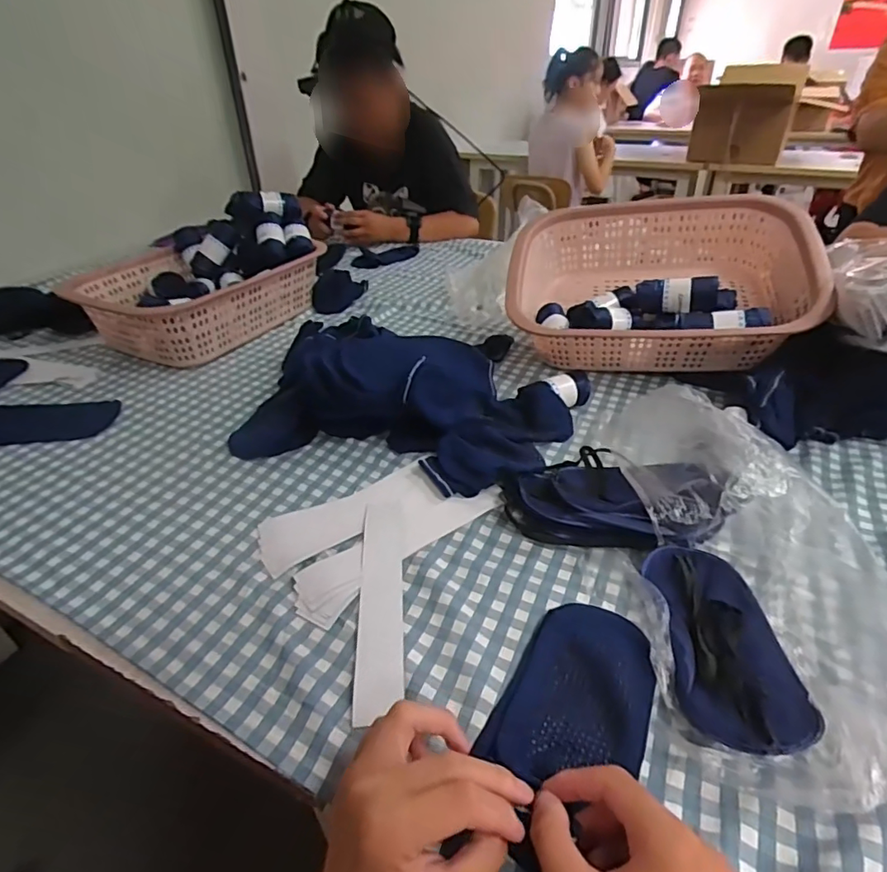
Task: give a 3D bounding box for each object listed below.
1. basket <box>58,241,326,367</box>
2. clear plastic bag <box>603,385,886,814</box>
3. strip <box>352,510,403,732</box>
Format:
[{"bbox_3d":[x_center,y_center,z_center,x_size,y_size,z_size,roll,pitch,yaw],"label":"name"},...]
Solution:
[{"bbox_3d":[-0.402,-0.230,0.875,0.265,0.104,0.331,15,38,21],"label":"basket"},{"bbox_3d":[0.252,0.078,0.444,0.190,0.064,0.402,3,36,5],"label":"clear plastic bag"},{"bbox_3d":[-0.051,0.128,0.431,0.035,0.004,0.210,-5,34,-1],"label":"strip"}]

